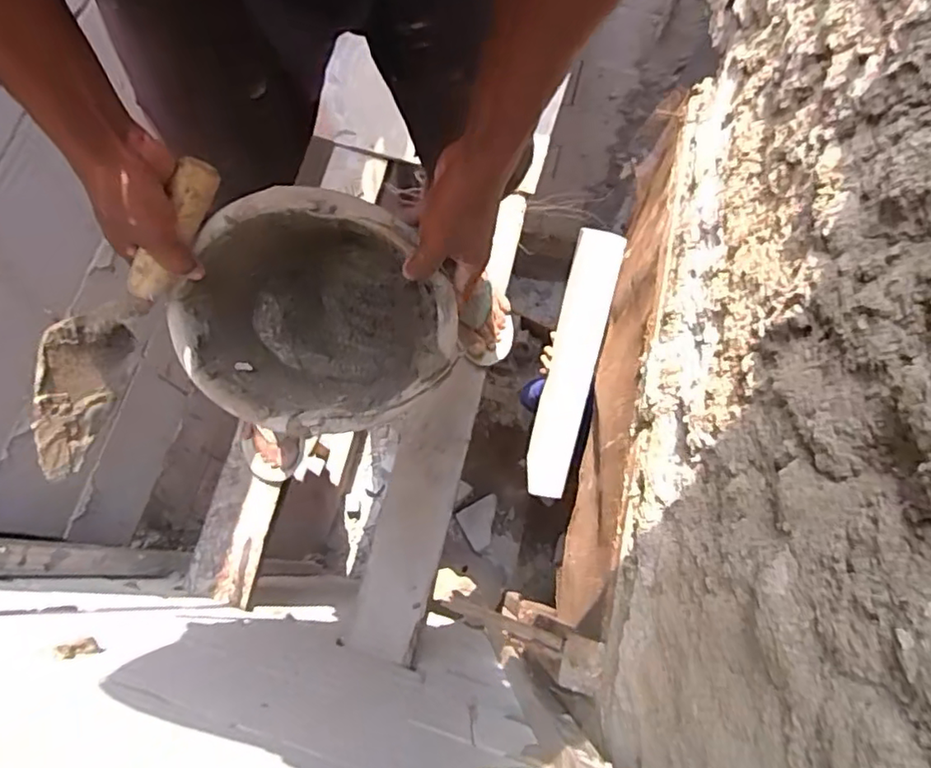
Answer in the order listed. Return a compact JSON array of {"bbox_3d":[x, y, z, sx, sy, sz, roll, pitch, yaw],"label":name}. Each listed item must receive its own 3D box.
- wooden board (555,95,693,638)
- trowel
[{"bbox_3d":[0.267,-0.026,1.082,0.019,0.396,0.861,13,73,3],"label":"wooden board"},{"bbox_3d":[-0.306,-0.059,0.552,0.062,0.072,0.308,38,99,11],"label":"trowel"}]

